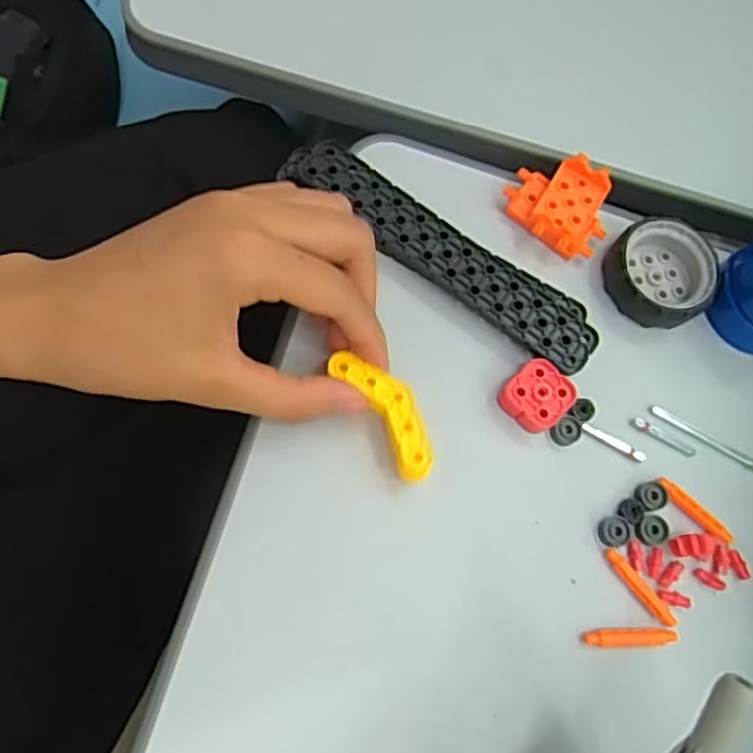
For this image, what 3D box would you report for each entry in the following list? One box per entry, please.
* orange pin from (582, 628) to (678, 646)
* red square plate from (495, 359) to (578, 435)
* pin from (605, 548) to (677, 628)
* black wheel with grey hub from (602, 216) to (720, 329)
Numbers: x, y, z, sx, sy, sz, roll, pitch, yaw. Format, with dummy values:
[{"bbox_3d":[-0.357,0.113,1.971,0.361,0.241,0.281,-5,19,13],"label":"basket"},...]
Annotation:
[{"bbox_3d":[0.100,0.102,0.284,0.038,0.004,0.007,1,73,-7],"label":"orange pin"},{"bbox_3d":[0.069,0.009,0.307,0.028,0.012,0.028,42,72,6],"label":"red square plate"},{"bbox_3d":[0.107,0.084,0.291,0.006,0.004,0.037,-37,81,-17],"label":"pin"},{"bbox_3d":[0.130,-0.047,0.331,0.047,0.018,0.047,2,73,-7],"label":"black wheel with grey hub"}]

